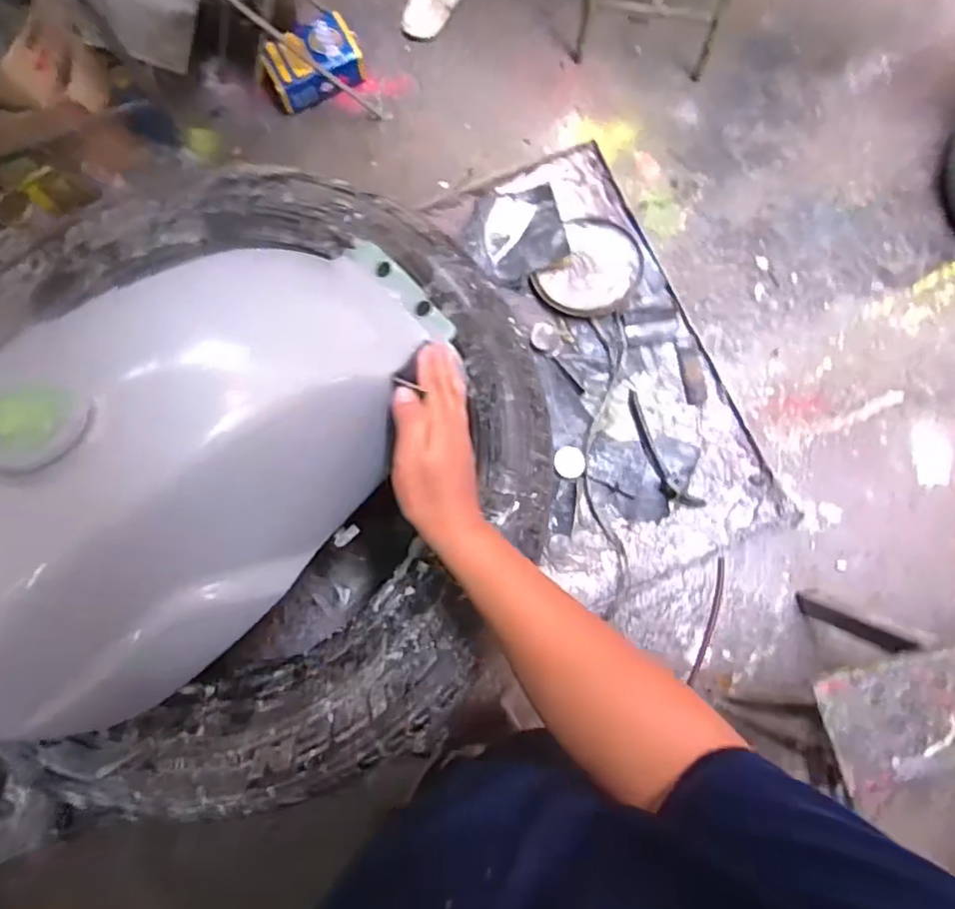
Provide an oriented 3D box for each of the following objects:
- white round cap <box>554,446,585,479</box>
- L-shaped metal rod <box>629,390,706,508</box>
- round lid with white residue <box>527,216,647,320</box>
[{"bbox_3d":[0.121,0.010,0.788,0.038,0.012,0.042,11,80,7],"label":"white round cap"},{"bbox_3d":[0.236,-0.005,0.785,0.040,0.031,0.174,-26,78,-1],"label":"L-shaped metal rod"},{"bbox_3d":[0.161,-0.262,0.848,0.129,0.029,0.139,-1,78,4],"label":"round lid with white residue"}]

